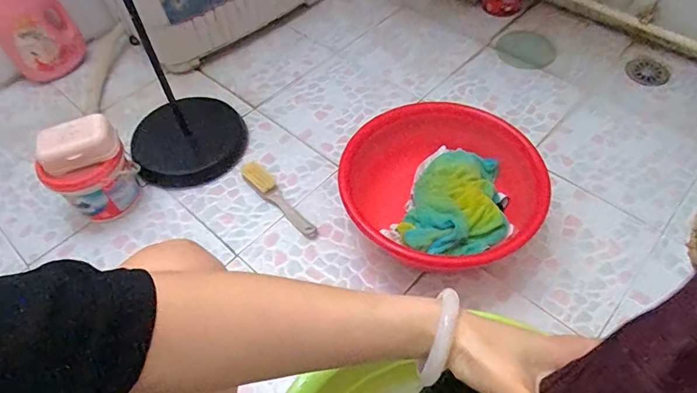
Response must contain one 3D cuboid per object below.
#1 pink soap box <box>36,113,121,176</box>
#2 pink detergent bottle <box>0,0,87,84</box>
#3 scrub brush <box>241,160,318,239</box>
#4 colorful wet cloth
[{"bbox_3d":[-0.516,-0.103,0.867,0.140,0.050,0.088,-22,56,-13],"label":"pink soap box"},{"bbox_3d":[-0.799,-0.432,1.149,0.177,0.353,0.088,-39,62,-23],"label":"pink detergent bottle"},{"bbox_3d":[-0.143,0.006,0.963,0.045,0.029,0.236,-38,61,-23],"label":"scrub brush"},{"bbox_3d":[0.210,0.015,0.879,0.214,0.065,0.271,23,58,18],"label":"colorful wet cloth"}]

